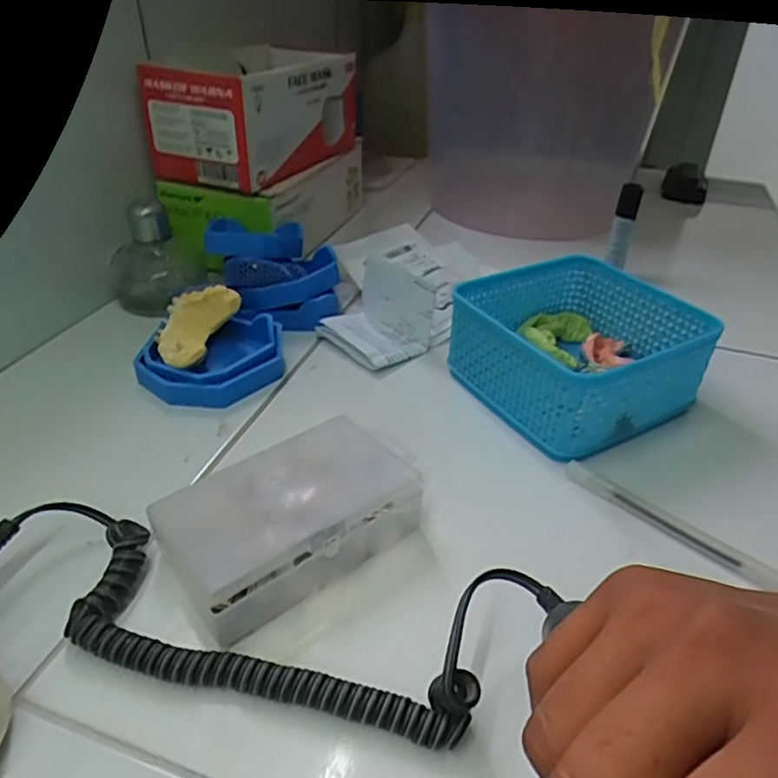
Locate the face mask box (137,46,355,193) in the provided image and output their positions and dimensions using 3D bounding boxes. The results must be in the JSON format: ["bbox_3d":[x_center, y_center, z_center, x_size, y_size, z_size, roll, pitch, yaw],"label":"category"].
[{"bbox_3d":[-0.118,-0.250,0.550,0.112,0.081,0.185,15,39,18],"label":"face mask box"}]

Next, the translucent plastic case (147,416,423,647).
[{"bbox_3d":[-0.046,0.063,0.303,0.114,0.036,0.068,-24,43,-30],"label":"translucent plastic case"}]

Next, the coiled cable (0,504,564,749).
[{"bbox_3d":[-0.063,0.092,0.265,0.251,0.035,0.067,8,37,9],"label":"coiled cable"}]

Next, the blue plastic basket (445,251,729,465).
[{"bbox_3d":[0.124,-0.027,0.412,0.128,0.066,0.127,-19,41,-25],"label":"blue plastic basket"}]

